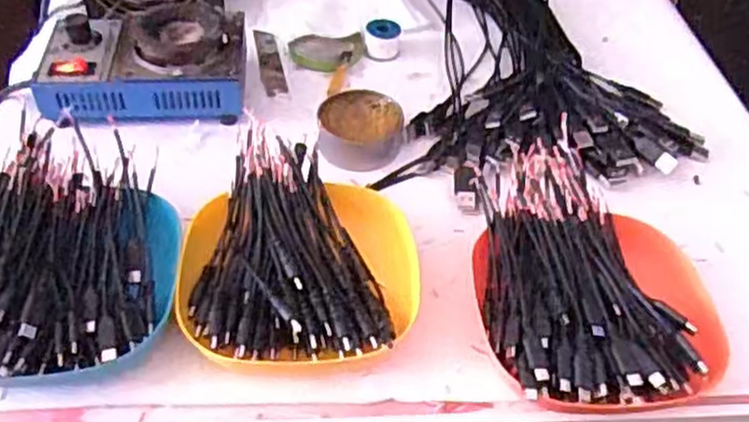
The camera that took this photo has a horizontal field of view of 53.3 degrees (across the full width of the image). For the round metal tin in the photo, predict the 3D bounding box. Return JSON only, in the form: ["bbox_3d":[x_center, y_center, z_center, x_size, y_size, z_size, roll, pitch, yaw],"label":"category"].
[{"bbox_3d":[-0.010,-0.061,0.560,0.063,0.023,0.064,2,47,-2],"label":"round metal tin"}]

